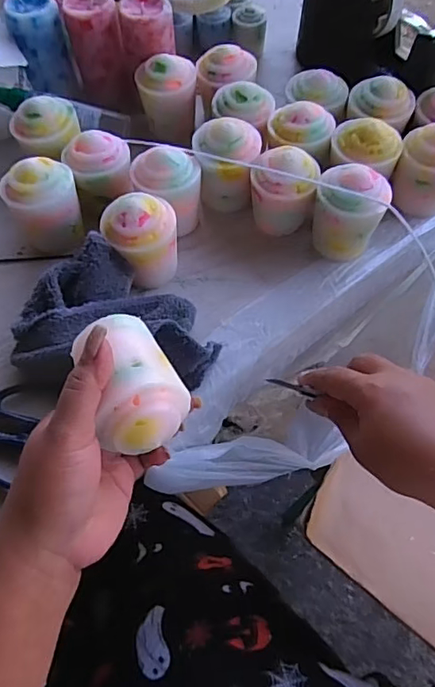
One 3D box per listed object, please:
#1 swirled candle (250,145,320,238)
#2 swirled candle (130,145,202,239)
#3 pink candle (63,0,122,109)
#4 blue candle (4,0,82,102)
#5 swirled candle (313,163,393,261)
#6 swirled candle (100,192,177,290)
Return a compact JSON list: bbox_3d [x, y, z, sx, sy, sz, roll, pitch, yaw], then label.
[{"bbox_3d":[0.054,-0.124,0.431,0.054,0.071,0.048,8,62,4],"label":"swirled candle"},{"bbox_3d":[-0.042,-0.128,0.434,0.053,0.070,0.054,0,62,0],"label":"swirled candle"},{"bbox_3d":[-0.122,-0.296,0.519,0.050,0.095,0.054,-10,62,-5],"label":"pink candle"},{"bbox_3d":[-0.176,-0.298,0.517,0.051,0.087,0.049,-14,63,-8],"label":"blue candle"},{"bbox_3d":[0.106,-0.104,0.418,0.053,0.075,0.045,26,65,13],"label":"swirled candle"},{"bbox_3d":[-0.059,-0.080,0.405,0.054,0.067,0.046,-16,63,-9],"label":"swirled candle"}]

